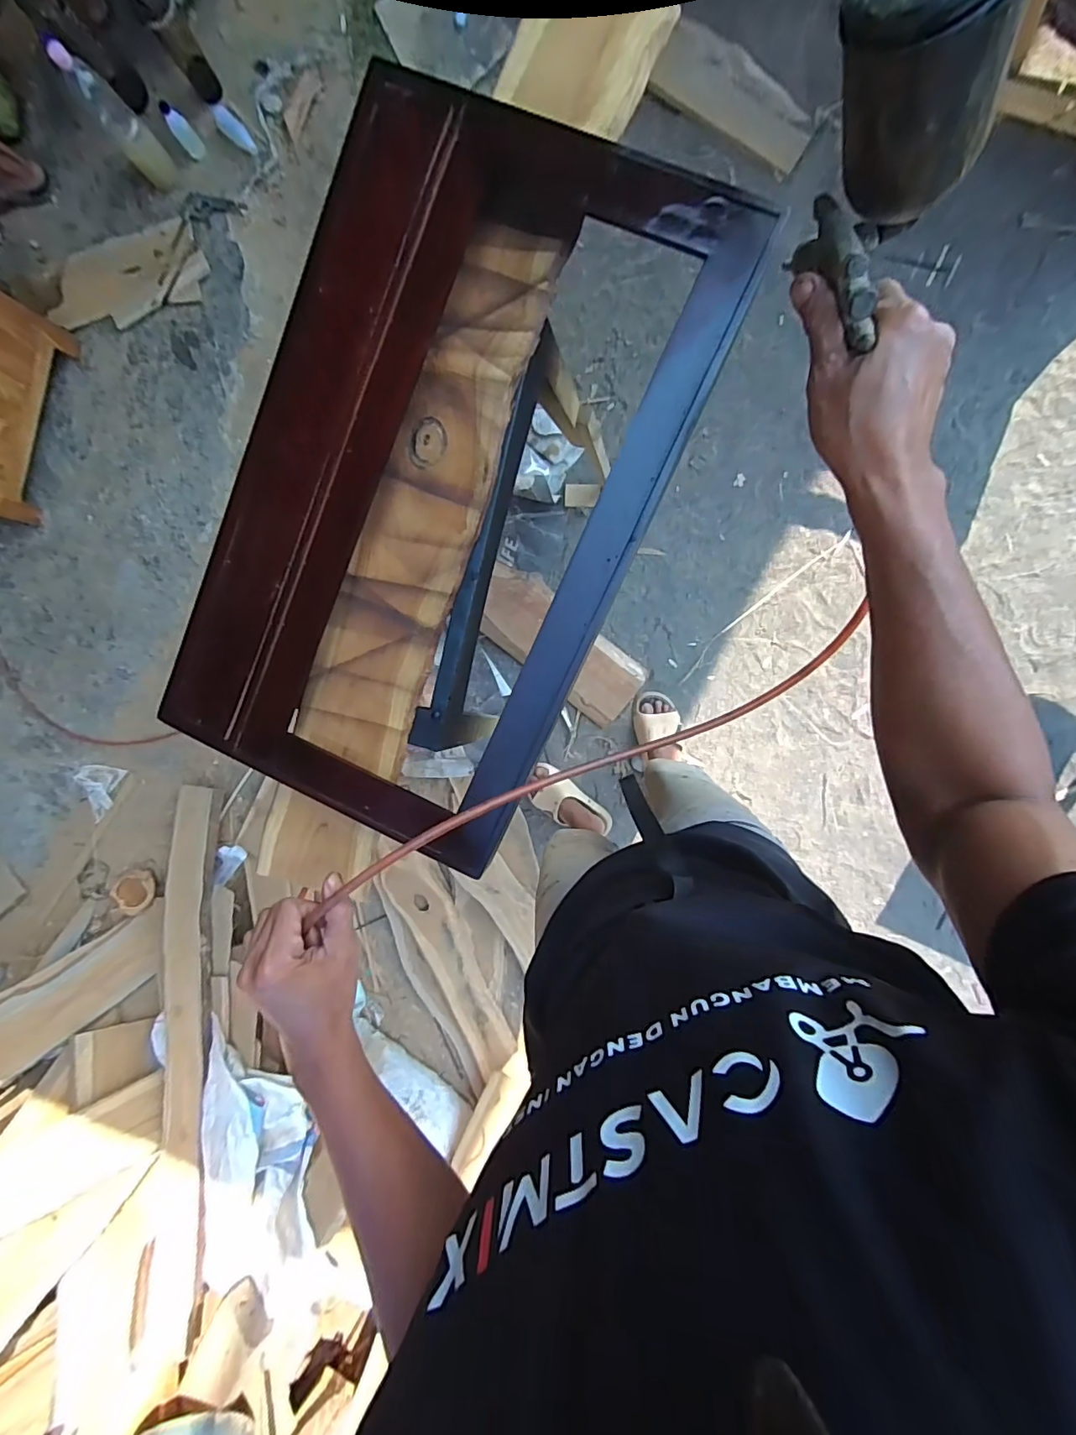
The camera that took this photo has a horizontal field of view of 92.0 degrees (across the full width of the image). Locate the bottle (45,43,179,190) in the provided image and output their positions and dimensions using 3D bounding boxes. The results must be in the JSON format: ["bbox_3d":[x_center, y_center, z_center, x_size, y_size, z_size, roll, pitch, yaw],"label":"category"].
[{"bbox_3d":[-0.900,-1.277,1.118,0.076,0.236,0.078,-44,90,9],"label":"bottle"}]

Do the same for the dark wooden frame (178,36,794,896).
[{"bbox_3d":[-0.117,-0.236,0.581,0.453,0.045,0.746,24,99,3],"label":"dark wooden frame"}]

